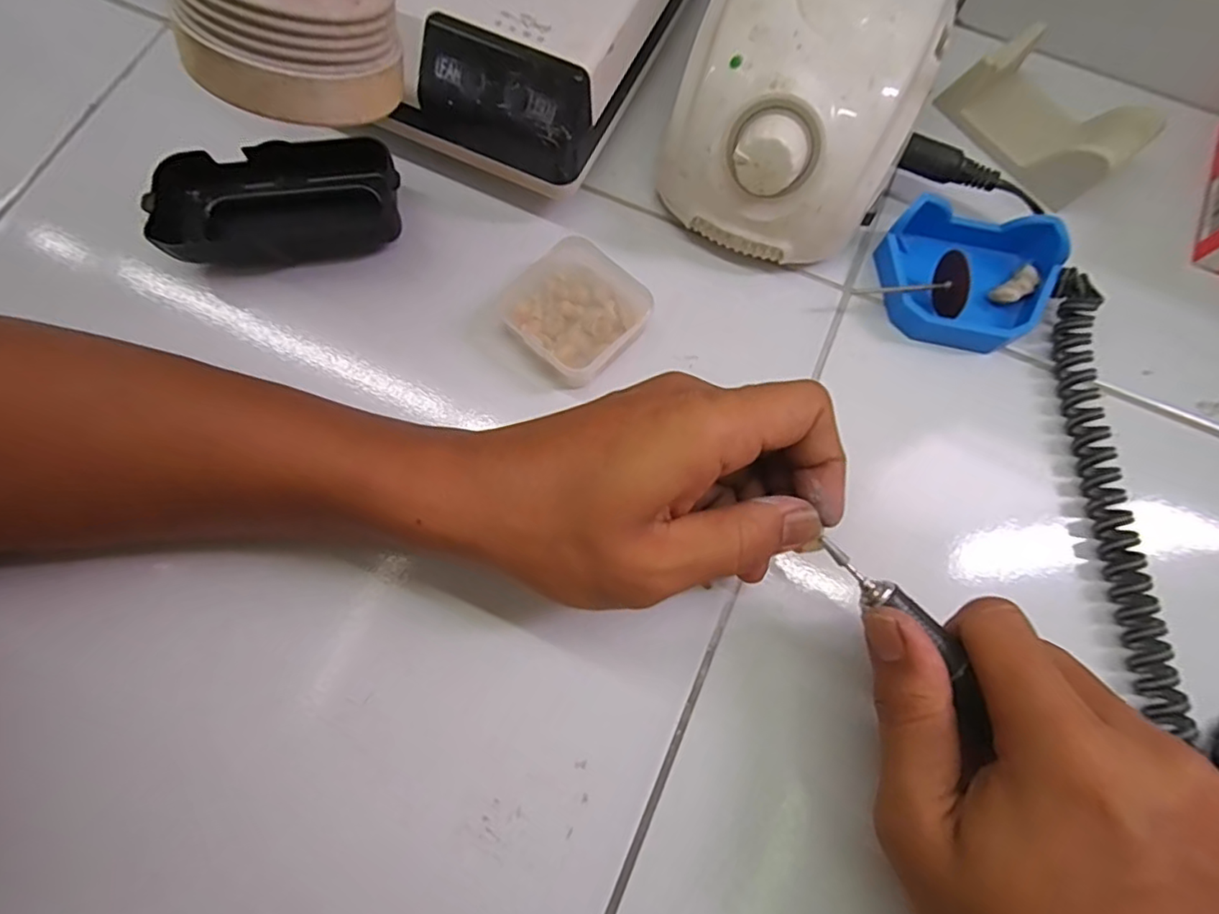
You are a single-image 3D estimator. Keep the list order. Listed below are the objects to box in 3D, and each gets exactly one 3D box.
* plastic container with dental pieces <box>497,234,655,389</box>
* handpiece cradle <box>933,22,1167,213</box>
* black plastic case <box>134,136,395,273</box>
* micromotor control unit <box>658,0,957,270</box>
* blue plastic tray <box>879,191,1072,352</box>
[{"bbox_3d":[-0.014,-0.067,0.269,0.059,0.019,0.060,41,80,8],"label":"plastic container with dental pieces"},{"bbox_3d":[0.223,-0.174,0.293,0.052,0.030,0.084,-33,78,-10],"label":"handpiece cradle"},{"bbox_3d":[-0.157,-0.121,0.278,0.109,0.026,0.052,-8,77,-2],"label":"black plastic case"},{"bbox_3d":[0.089,-0.169,0.262,0.099,0.073,0.142,23,78,5],"label":"micromotor control unit"},{"bbox_3d":[0.170,-0.085,0.270,0.079,0.028,0.062,11,77,2],"label":"blue plastic tray"}]

